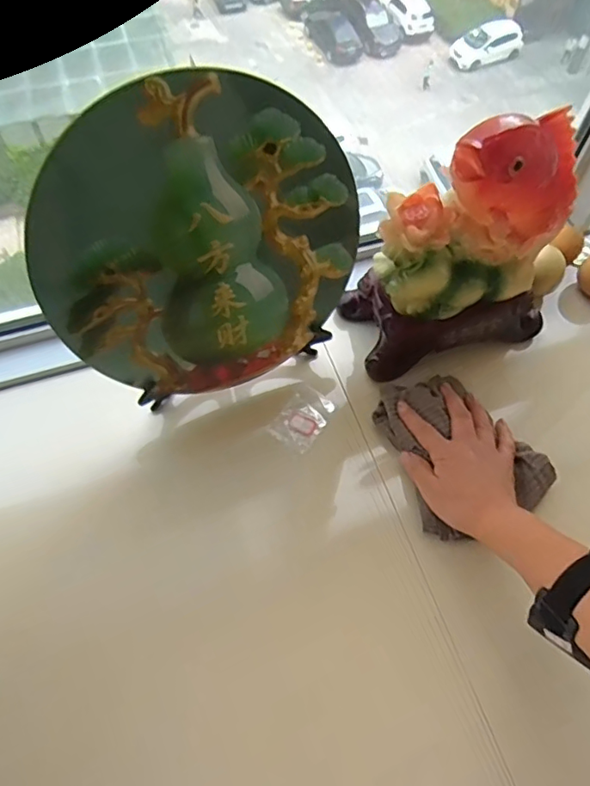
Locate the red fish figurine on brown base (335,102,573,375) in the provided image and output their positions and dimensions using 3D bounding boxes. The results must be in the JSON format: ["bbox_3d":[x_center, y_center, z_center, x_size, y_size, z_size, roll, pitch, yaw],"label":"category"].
[{"bbox_3d":[0.173,-0.144,0.534,0.208,0.237,0.110,-16,63,-10],"label":"red fish figurine on brown base"}]

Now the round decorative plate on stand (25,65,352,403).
[{"bbox_3d":[-0.088,-0.141,0.503,0.279,0.284,0.090,-22,45,-11],"label":"round decorative plate on stand"}]

